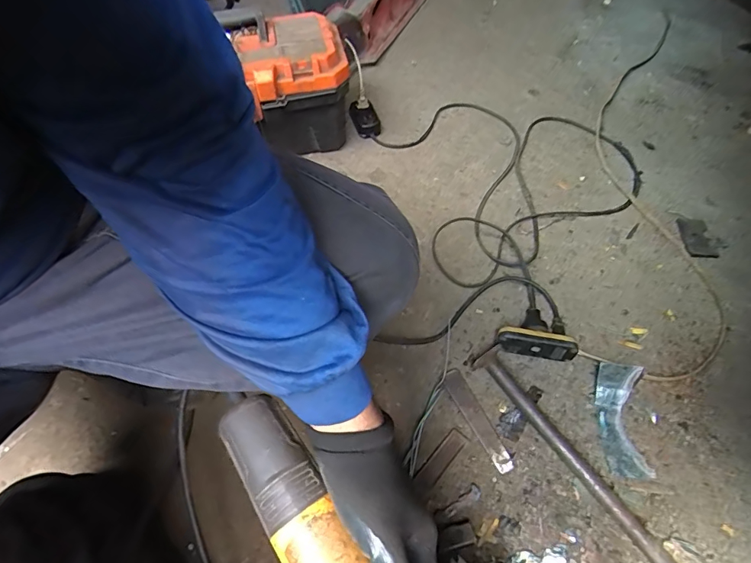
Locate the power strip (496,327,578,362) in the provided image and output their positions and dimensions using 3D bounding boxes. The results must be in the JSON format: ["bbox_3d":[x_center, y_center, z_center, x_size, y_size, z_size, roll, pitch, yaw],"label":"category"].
[{"bbox_3d":[0.232,0.092,0.630,0.111,0.045,0.024,10,57,7],"label":"power strip"}]

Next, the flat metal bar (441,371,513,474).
[{"bbox_3d":[0.137,0.188,0.594,0.031,0.005,0.146,-21,59,-13],"label":"flat metal bar"}]

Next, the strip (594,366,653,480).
[{"bbox_3d":[0.327,0.181,0.574,0.049,0.044,0.140,5,57,4],"label":"strip"}]

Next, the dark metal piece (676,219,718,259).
[{"bbox_3d":[0.572,-0.078,0.772,0.053,0.004,0.092,1,57,2],"label":"dark metal piece"}]

